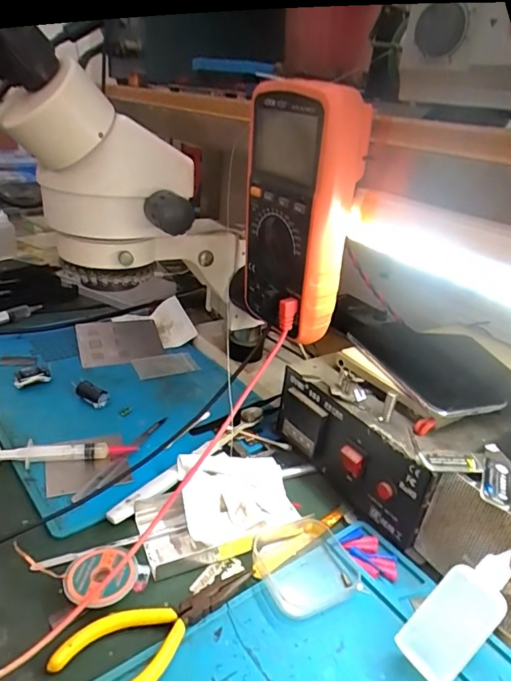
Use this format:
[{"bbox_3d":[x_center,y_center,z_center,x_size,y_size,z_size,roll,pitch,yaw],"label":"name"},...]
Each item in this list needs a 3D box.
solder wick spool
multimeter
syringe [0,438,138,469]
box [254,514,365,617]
[{"bbox_3d":[-0.102,0.154,0.316,0.044,0.017,0.043,5,26,-2],"label":"solder wick spool"},{"bbox_3d":[0.027,-0.091,0.357,0.042,0.169,0.089,-15,33,-36],"label":"multimeter"},{"bbox_3d":[-0.164,0.099,0.419,0.113,0.019,0.013,-2,27,-15],"label":"syringe"},{"bbox_3d":[0.036,0.160,0.345,0.067,0.014,0.065,-6,29,-22],"label":"box"}]

